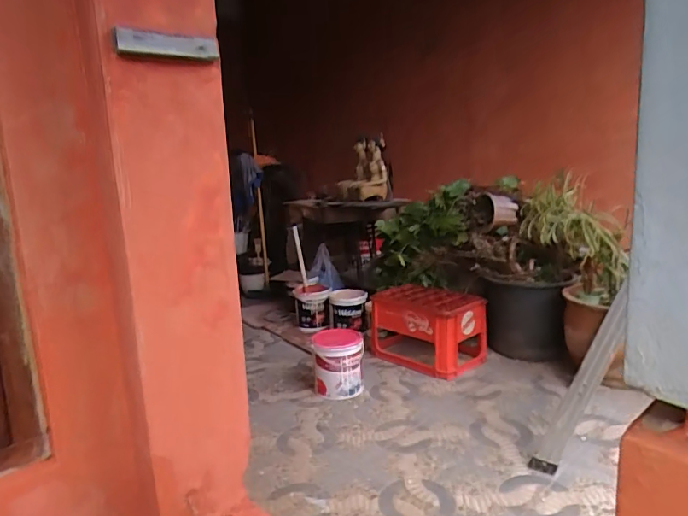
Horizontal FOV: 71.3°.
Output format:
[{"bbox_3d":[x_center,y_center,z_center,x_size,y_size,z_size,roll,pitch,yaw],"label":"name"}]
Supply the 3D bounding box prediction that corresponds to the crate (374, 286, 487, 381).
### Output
[{"bbox_3d":[0.323,0.278,1.942,0.274,0.255,0.426,-14,16,-41],"label":"crate"}]

